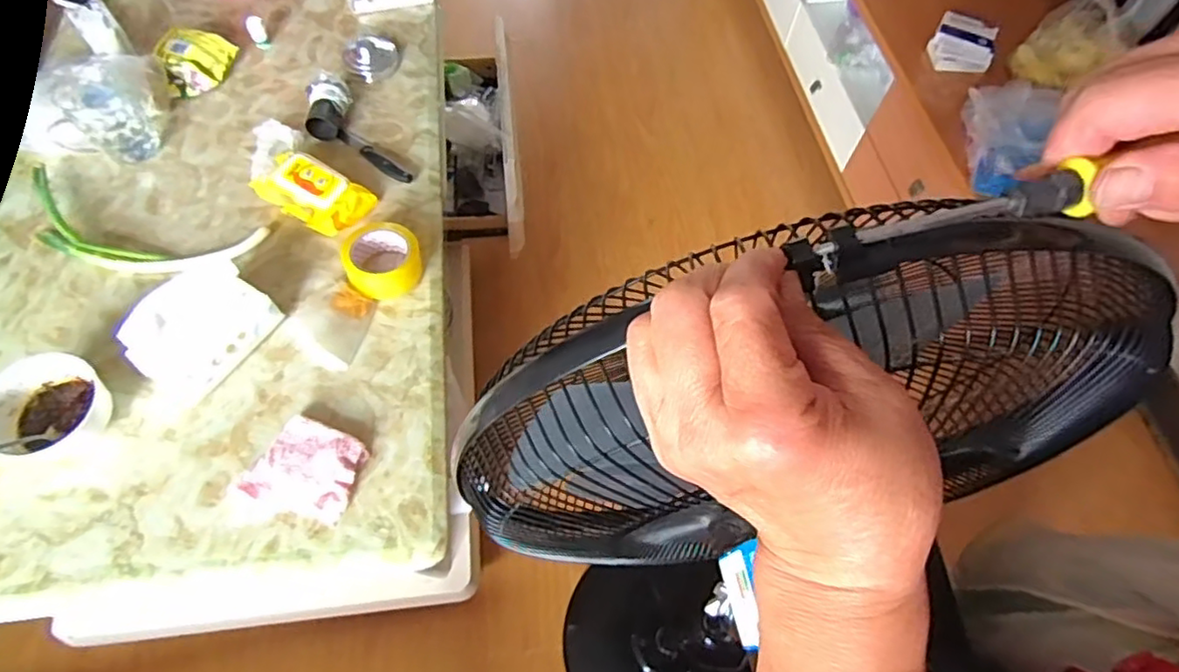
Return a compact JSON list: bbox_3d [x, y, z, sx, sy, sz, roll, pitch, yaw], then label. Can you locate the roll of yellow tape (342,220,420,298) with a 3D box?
[{"bbox_3d":[-0.299,-0.110,0.901,0.102,0.055,0.111,1,62,-2],"label":"roll of yellow tape"}]

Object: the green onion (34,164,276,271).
[{"bbox_3d":[-0.678,-0.157,0.922,0.367,0.034,0.127,12,62,3],"label":"green onion"}]

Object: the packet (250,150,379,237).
[{"bbox_3d":[-0.427,-0.225,0.950,0.172,0.059,0.095,28,64,11],"label":"packet"}]

